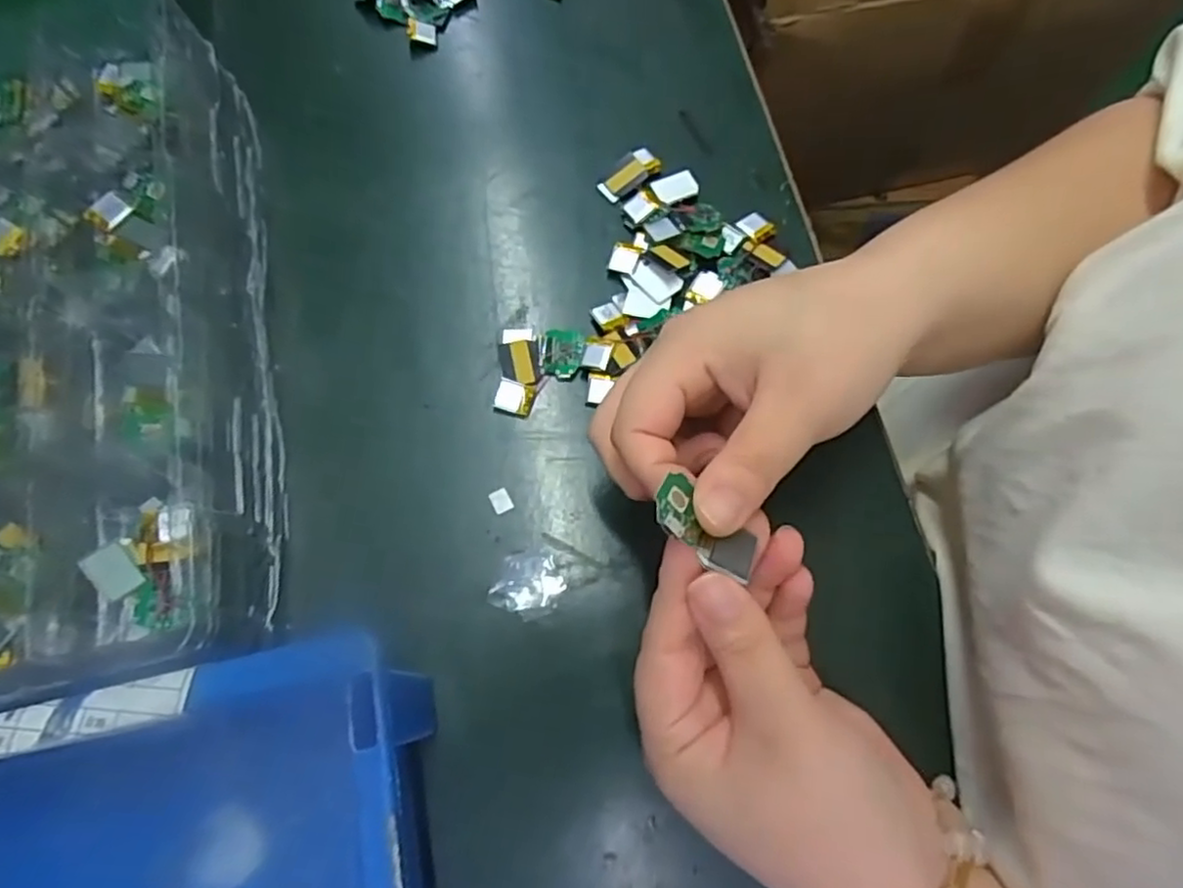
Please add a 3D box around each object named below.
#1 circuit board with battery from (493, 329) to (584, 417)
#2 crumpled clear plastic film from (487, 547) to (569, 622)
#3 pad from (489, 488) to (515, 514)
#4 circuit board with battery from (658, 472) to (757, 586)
[{"bbox_3d":[-0.025,-0.035,0.326,0.040,0.005,0.045,2,72,2],"label":"circuit board with battery"},{"bbox_3d":[-0.026,0.060,0.294,0.028,0.004,0.029,0,72,1],"label":"crumpled clear plastic film"},{"bbox_3d":[-0.041,0.025,0.306,0.008,0.004,0.011,-27,73,-8],"label":"pad"},{"bbox_3d":[0.037,0.027,0.216,0.037,0.005,0.023,37,50,-7],"label":"circuit board with battery"}]

